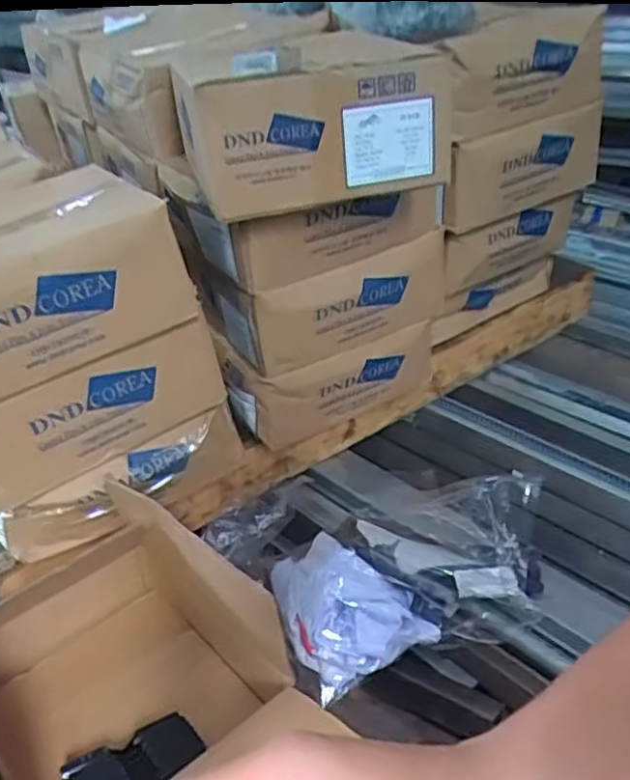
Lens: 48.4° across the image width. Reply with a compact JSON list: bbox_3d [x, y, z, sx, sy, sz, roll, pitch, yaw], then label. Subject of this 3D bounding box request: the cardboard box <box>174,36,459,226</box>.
[{"bbox_3d":[-0.006,-0.331,0.830,0.296,0.152,0.268,-11,32,-11],"label":"cardboard box"}]

